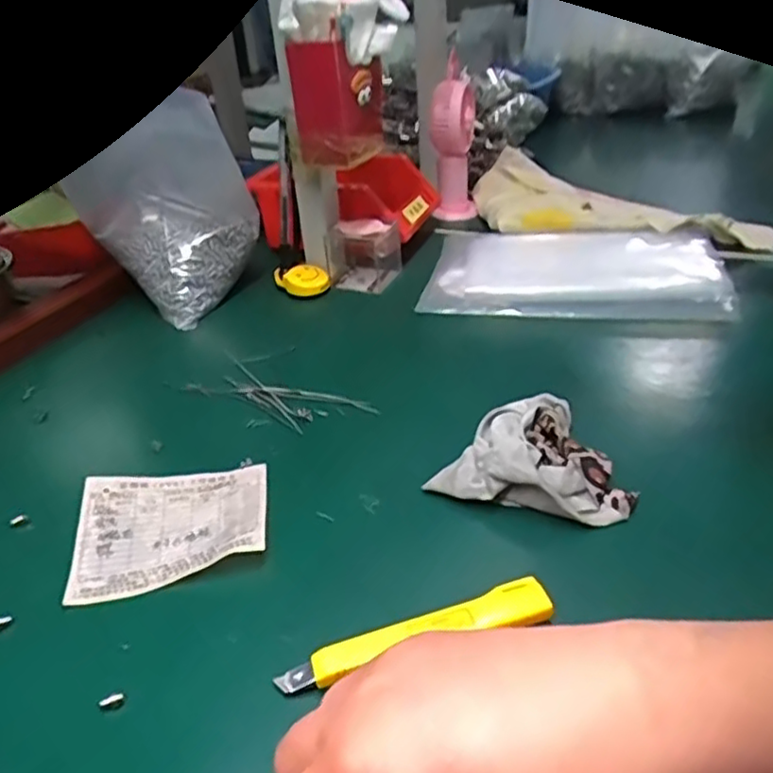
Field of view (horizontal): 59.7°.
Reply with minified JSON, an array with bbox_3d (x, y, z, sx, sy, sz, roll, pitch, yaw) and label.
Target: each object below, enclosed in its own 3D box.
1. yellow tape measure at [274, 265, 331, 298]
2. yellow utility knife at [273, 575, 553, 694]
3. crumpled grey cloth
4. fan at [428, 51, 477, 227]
[{"bbox_3d":[-0.083,-0.103,0.660,0.052,0.023,0.037,-6,33,-3],"label":"yellow tape measure"},{"bbox_3d":[0.015,0.116,0.313,0.128,0.015,0.019,-12,34,-12],"label":"yellow utility knife"},{"bbox_3d":[0.096,0.040,0.410,0.107,0.034,0.095,11,36,23],"label":"crumpled grey cloth"},{"bbox_3d":[0.078,-0.279,0.782,0.057,0.161,0.049,-3,33,1],"label":"fan"}]

